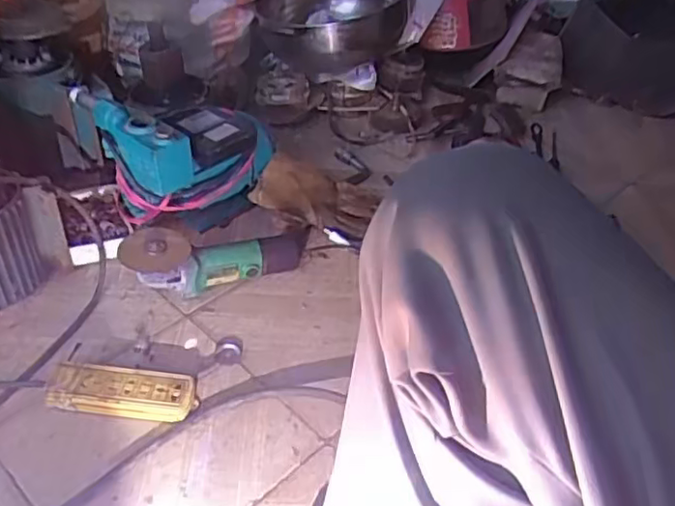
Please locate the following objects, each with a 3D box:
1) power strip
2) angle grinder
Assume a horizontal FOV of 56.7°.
[{"bbox_3d":[-0.273,0.173,0.788,0.184,0.029,0.064,5,41,1],"label":"power strip"},{"bbox_3d":[-0.176,0.008,0.956,0.305,0.083,0.087,-3,39,-31],"label":"angle grinder"}]

